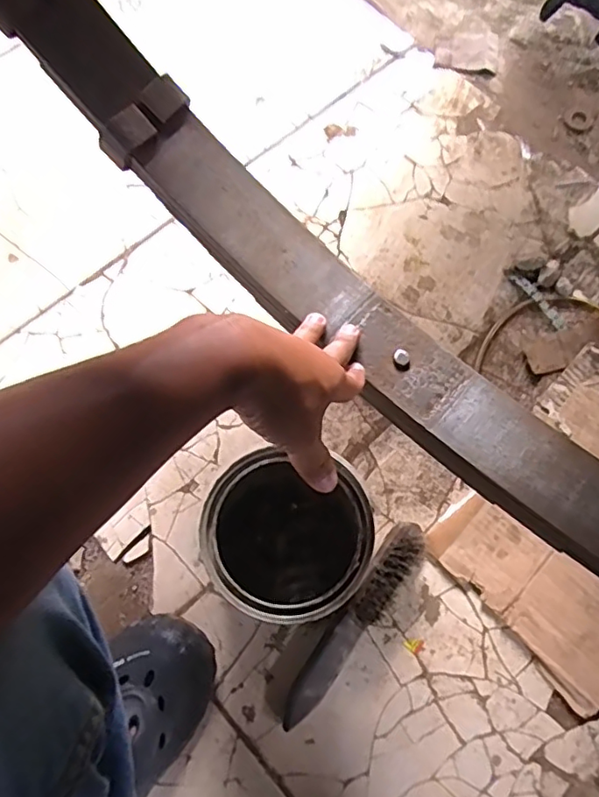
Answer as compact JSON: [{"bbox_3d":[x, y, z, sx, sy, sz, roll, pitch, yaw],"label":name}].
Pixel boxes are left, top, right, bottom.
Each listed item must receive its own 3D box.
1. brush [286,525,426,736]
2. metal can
[{"bbox_3d":[0.055,0.231,0.596,0.047,0.045,0.236,37,76,12],"label":"brush"},{"bbox_3d":[-0.010,0.140,0.571,0.162,0.155,0.148,24,73,8],"label":"metal can"}]

